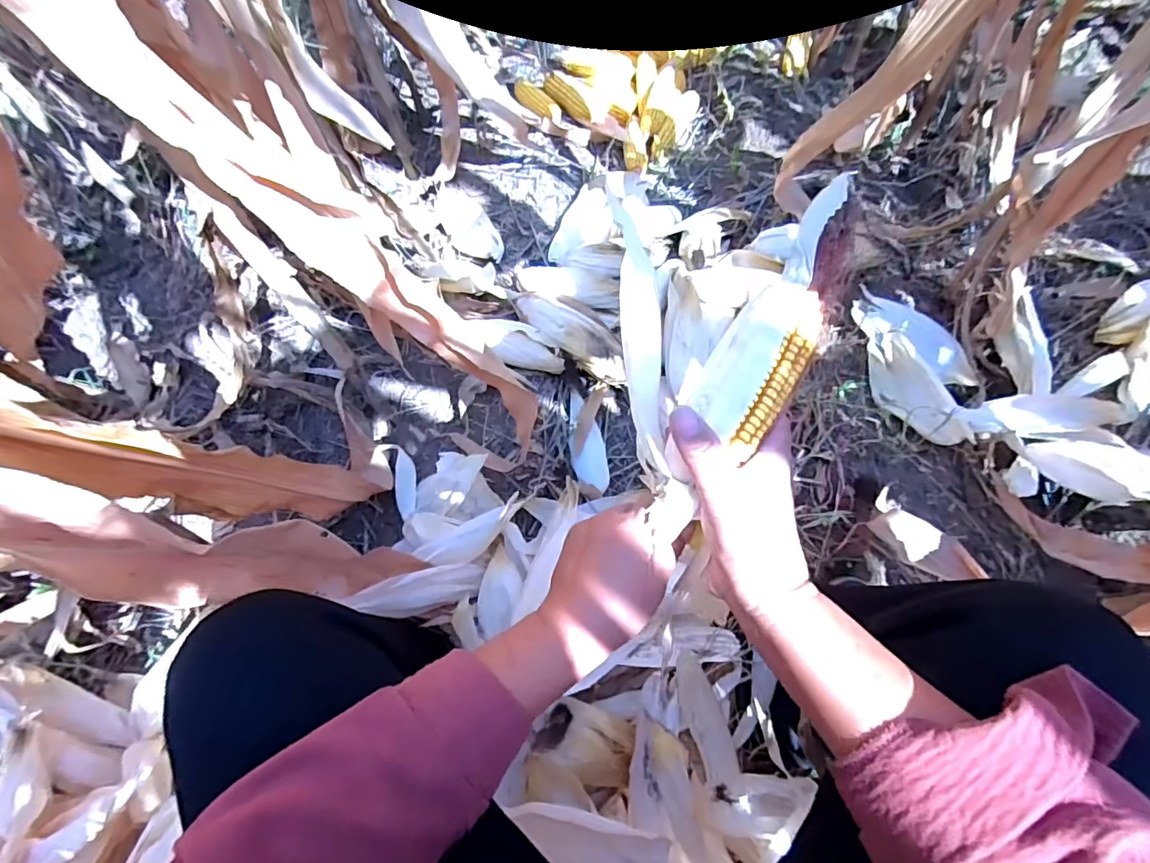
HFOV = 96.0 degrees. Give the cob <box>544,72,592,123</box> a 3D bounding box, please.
[{"bbox_3d":[-0.018,-0.759,1.180,0.134,0.039,0.041,40,72,-7],"label":"cob"}]

